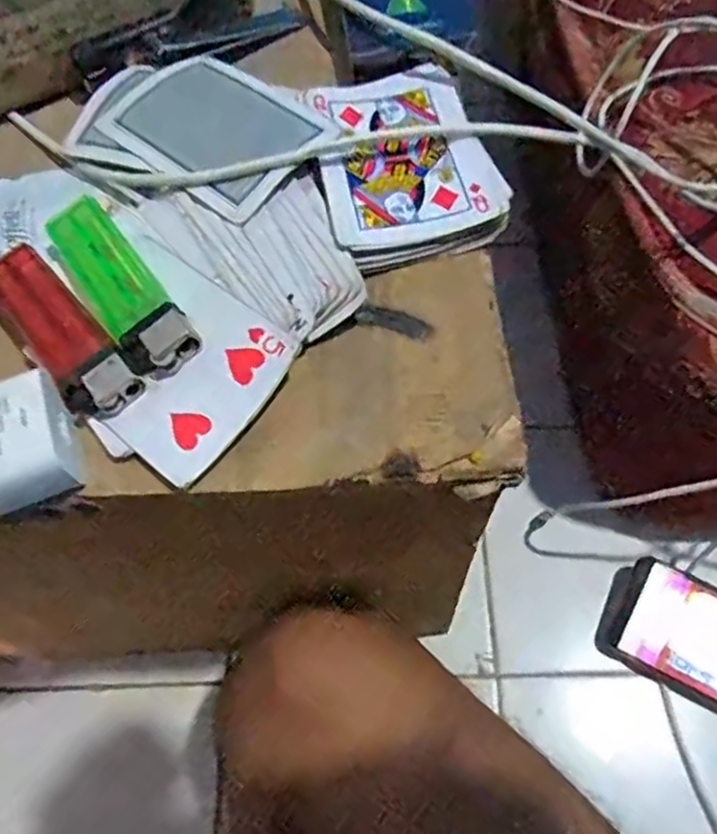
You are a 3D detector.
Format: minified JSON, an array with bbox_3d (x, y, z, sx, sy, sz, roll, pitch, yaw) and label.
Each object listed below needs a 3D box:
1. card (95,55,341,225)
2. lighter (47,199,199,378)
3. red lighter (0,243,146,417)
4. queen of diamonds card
[{"bbox_3d":[-0.059,-0.119,0.279,0.087,0.004,0.062,35,71,20],"label":"card"},{"bbox_3d":[-0.086,-0.049,0.243,0.024,0.008,0.080,-34,66,-12],"label":"lighter"},{"bbox_3d":[-0.106,-0.031,0.240,0.023,0.012,0.077,-38,67,-13],"label":"red lighter"},{"bbox_3d":[0.016,-0.105,0.269,0.063,0.005,0.087,-13,62,-3],"label":"queen of diamonds card"}]

